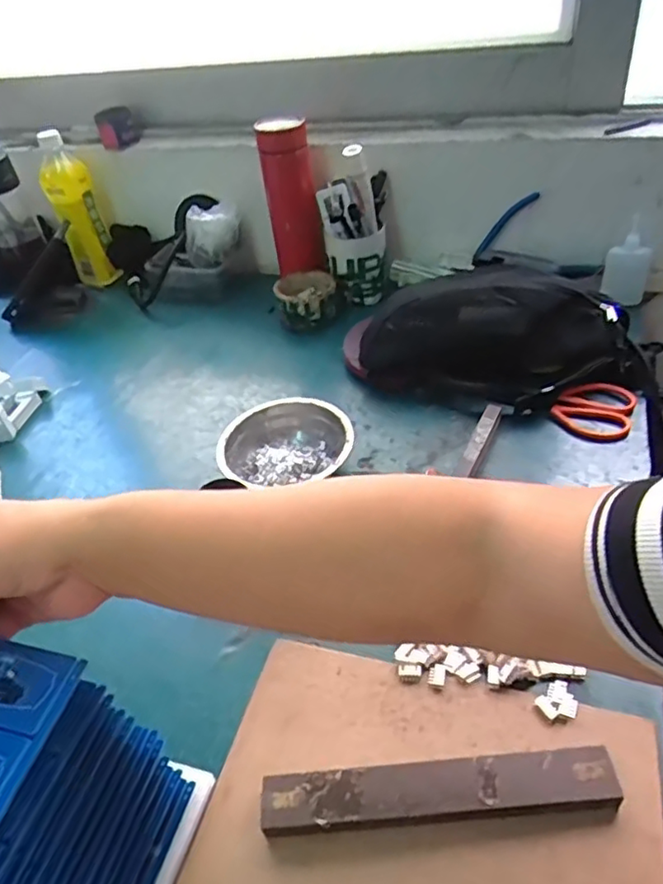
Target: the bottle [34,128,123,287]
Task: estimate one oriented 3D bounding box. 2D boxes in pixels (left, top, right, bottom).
[{"bbox_3d":[-0.383,-0.348,0.939,0.070,0.210,0.062,-20,42,-14],"label":"bottle"}]

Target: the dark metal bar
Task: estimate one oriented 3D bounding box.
[{"bbox_3d":[0.063,0.213,0.375,0.207,0.018,0.035,-5,41,3],"label":"dark metal bar"}]

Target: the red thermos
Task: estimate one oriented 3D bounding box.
[{"bbox_3d":[-0.050,-0.319,0.809,0.071,0.193,0.056,-10,41,-3],"label":"red thermos"}]

